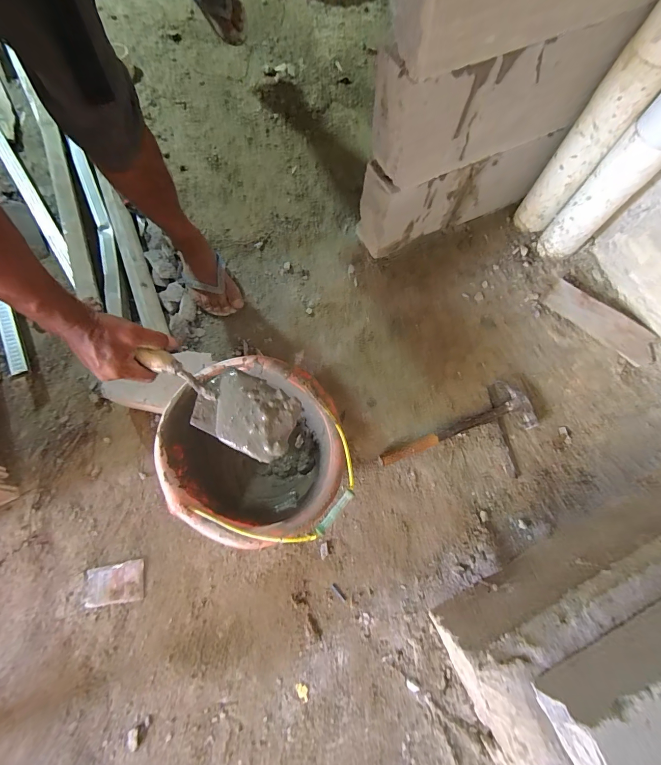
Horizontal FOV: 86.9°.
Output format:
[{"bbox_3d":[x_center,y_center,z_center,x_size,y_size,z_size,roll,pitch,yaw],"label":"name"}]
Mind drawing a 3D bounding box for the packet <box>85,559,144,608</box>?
[{"bbox_3d":[-0.395,0.370,0.640,0.096,0.015,0.065,-11,74,-5],"label":"packet"}]

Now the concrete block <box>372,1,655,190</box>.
[{"bbox_3d":[0.283,-0.501,0.617,0.415,0.187,0.086,-22,76,-8],"label":"concrete block"}]

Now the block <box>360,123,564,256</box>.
[{"bbox_3d":[0.276,-0.447,0.813,0.413,0.203,0.099,-22,76,-8],"label":"block"}]

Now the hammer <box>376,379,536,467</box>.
[{"bbox_3d":[0.259,0.089,0.736,0.339,0.033,0.106,-17,75,-6],"label":"hammer"}]

